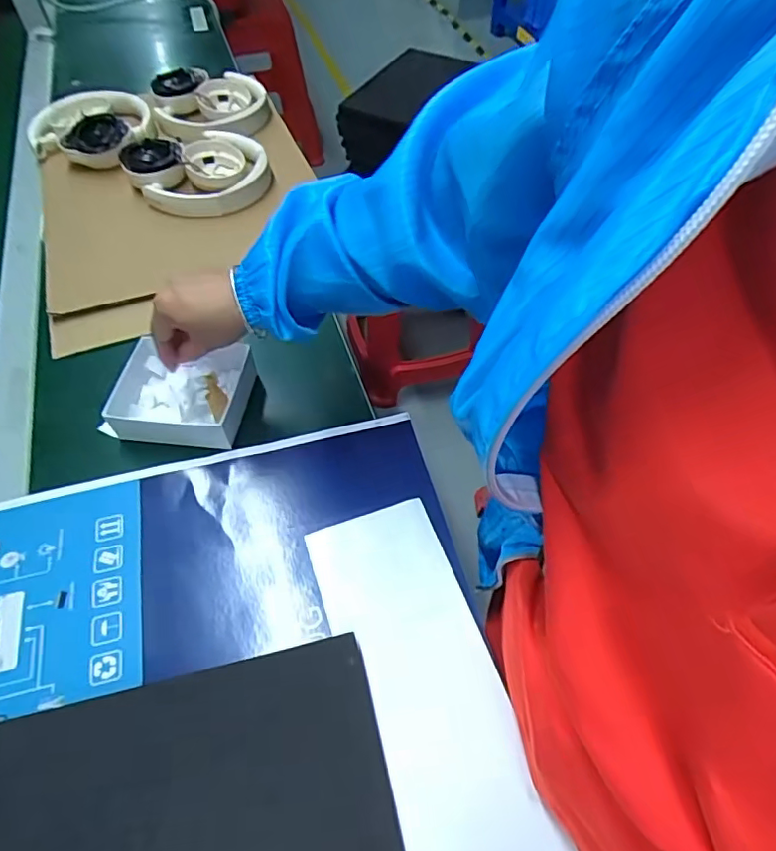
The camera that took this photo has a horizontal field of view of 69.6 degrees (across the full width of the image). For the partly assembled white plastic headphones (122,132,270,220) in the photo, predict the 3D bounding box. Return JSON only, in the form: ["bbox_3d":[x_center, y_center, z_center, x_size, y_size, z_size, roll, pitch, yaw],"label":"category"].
[{"bbox_3d":[-0.230,-0.314,0.686,0.159,0.033,0.136,-27,59,-18],"label":"partly assembled white plastic headphones"}]

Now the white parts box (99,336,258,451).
[{"bbox_3d":[-0.183,-0.031,0.502,0.119,0.032,0.102,3,55,2],"label":"white parts box"}]

